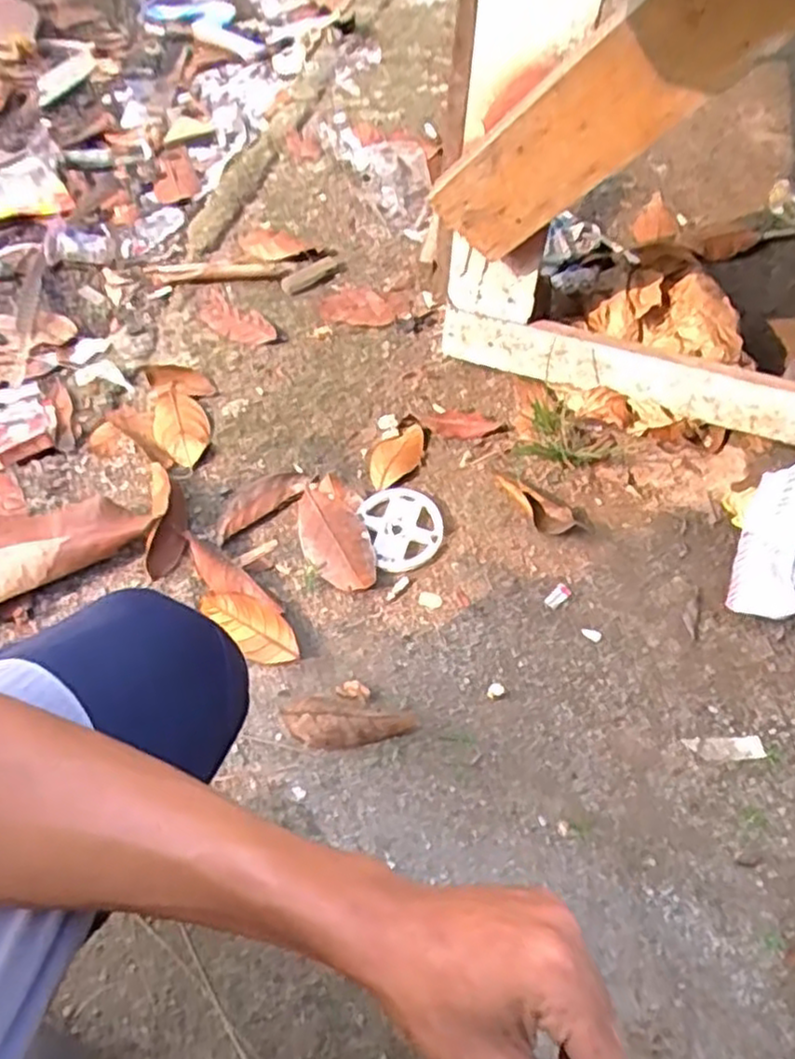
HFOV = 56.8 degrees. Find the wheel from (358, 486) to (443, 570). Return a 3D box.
[{"bbox_3d":[0.007,-0.003,0.813,0.083,0.014,0.098,-15,57,-11],"label":"wheel"}]

